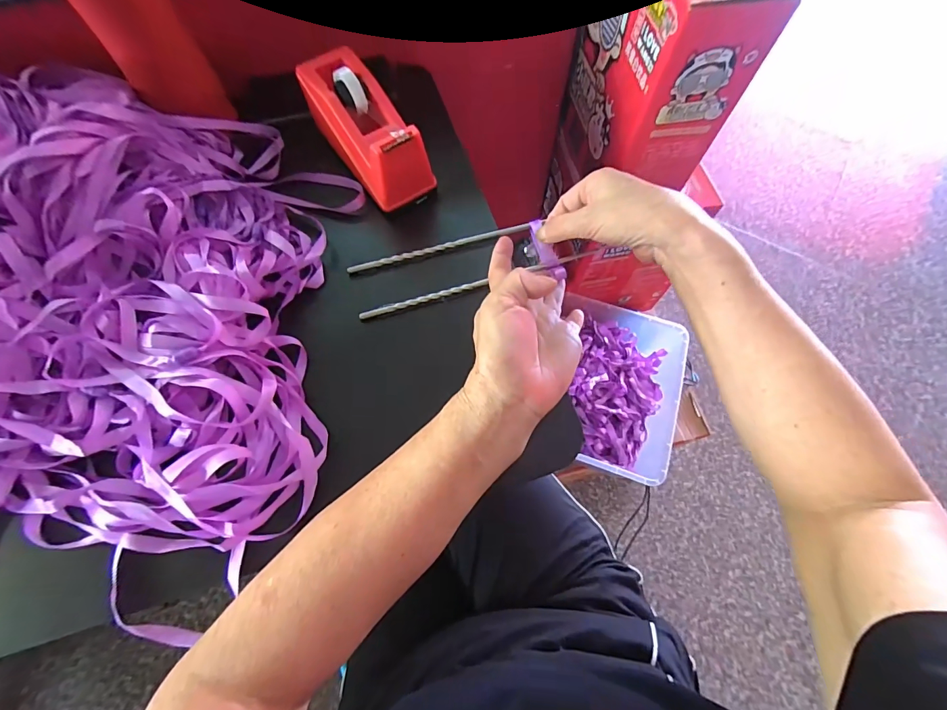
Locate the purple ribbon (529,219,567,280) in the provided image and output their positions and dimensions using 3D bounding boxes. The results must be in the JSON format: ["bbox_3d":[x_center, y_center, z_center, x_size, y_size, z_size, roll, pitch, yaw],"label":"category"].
[{"bbox_3d":[0.066,-0.096,0.369,0.014,0.013,0.066,-18,67,-8],"label":"purple ribbon"}]

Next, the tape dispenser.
[{"bbox_3d":[-0.104,-0.218,0.376,0.063,0.068,0.162,-33,83,-13],"label":"tape dispenser"}]

